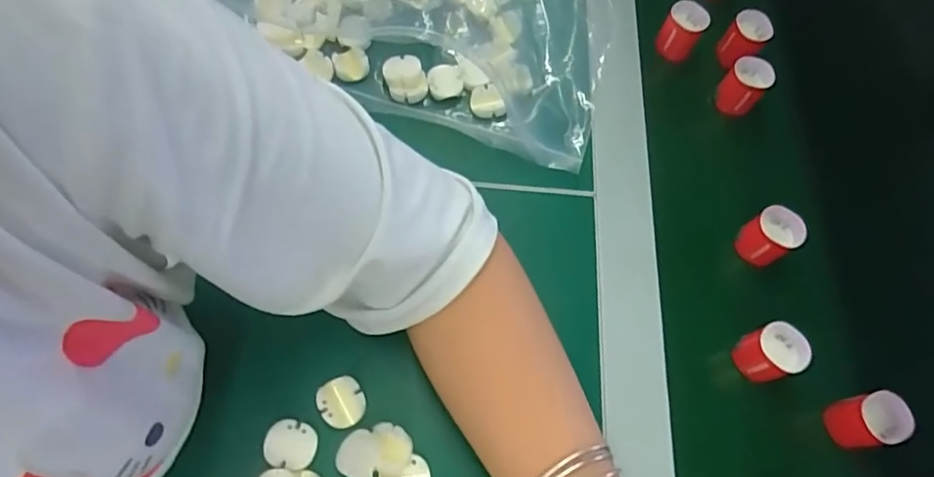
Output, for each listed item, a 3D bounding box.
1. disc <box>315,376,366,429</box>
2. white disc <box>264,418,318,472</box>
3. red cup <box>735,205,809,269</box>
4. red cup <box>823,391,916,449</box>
[{"bbox_3d":[-0.072,0.095,0.334,0.026,0.004,0.027,2,77,-10],"label":"disc"},{"bbox_3d":[-0.098,0.115,0.322,0.028,0.004,0.025,14,65,-7],"label":"white disc"},{"bbox_3d":[0.208,-0.001,0.398,0.033,0.034,0.032,2,65,-3],"label":"red cup"},{"bbox_3d":[0.241,0.110,0.350,0.029,0.036,0.028,2,65,-3],"label":"red cup"}]

